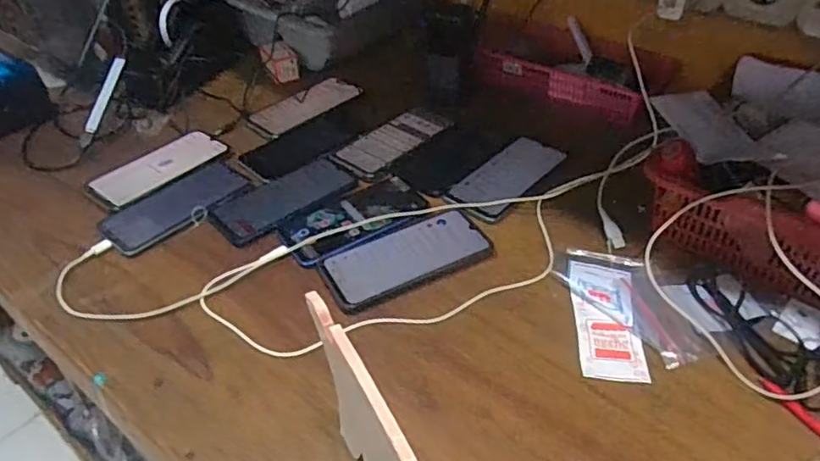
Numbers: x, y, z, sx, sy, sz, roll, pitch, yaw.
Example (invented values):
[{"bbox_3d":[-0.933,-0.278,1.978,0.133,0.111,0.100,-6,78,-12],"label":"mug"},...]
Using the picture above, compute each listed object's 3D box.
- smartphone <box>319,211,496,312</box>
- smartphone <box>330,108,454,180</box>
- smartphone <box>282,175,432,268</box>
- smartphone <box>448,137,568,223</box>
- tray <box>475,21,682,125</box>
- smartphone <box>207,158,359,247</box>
[{"bbox_3d":[-0.003,0.026,0.621,0.171,0.006,0.079,-20,44,-21],"label":"smartphone"},{"bbox_3d":[-0.026,-0.118,0.782,0.082,0.012,0.161,30,49,31],"label":"smartphone"},{"bbox_3d":[-0.060,-0.014,0.670,0.162,0.009,0.082,-22,45,-23],"label":"smartphone"},{"bbox_3d":[0.116,-0.063,0.723,0.078,0.008,0.159,31,49,31],"label":"smartphone"},{"bbox_3d":[0.207,-0.215,0.807,0.263,0.057,0.092,21,47,23],"label":"tray"},{"bbox_3d":[-0.146,-0.036,0.701,0.164,0.009,0.082,-30,49,-30],"label":"smartphone"}]

